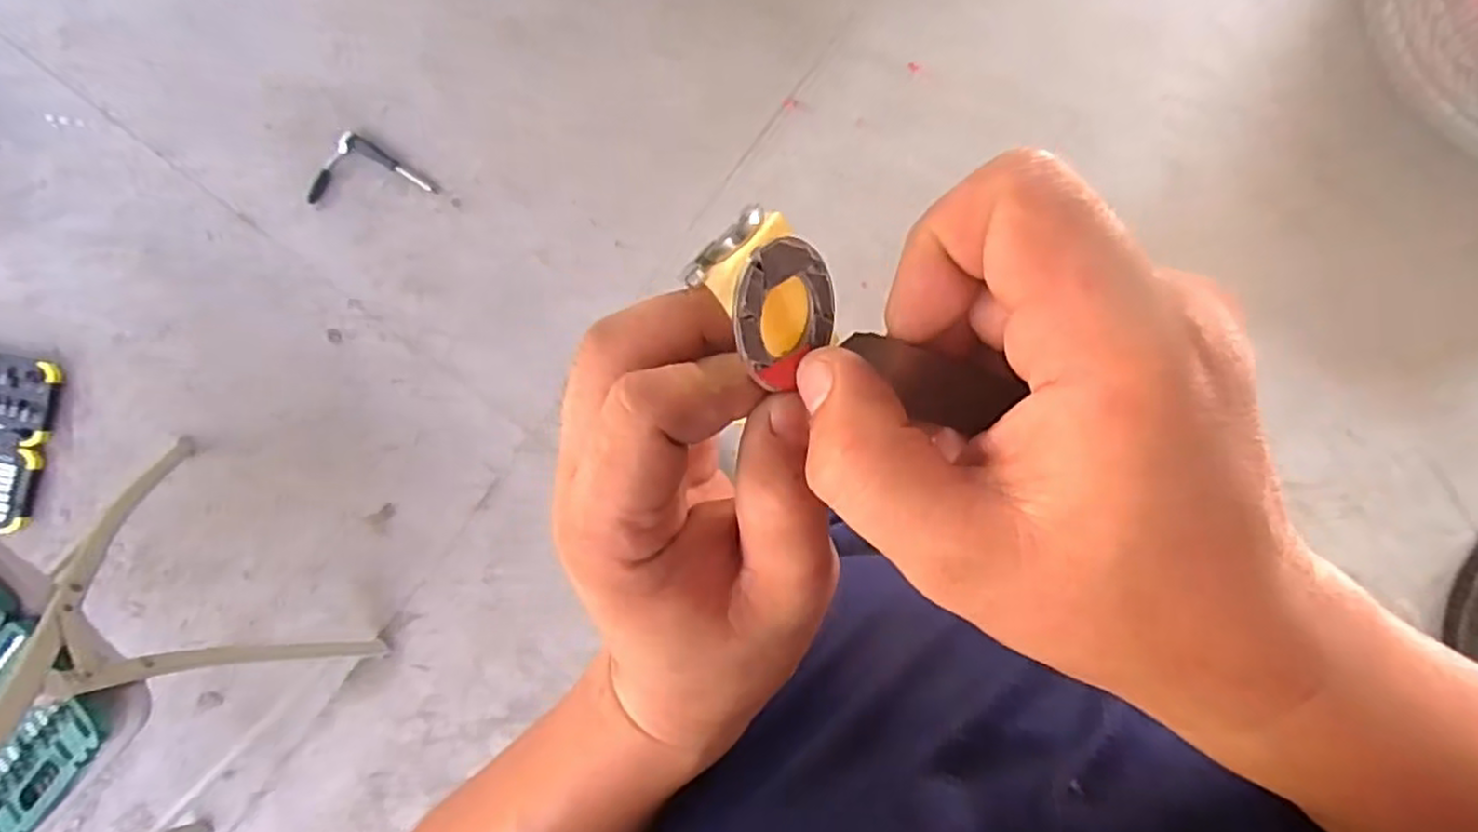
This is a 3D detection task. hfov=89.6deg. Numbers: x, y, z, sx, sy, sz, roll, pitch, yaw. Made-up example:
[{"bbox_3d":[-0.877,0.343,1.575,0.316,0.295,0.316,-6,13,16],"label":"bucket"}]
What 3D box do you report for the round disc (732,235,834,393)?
[{"bbox_3d":[0.011,-0.027,0.188,0.030,0.006,0.033,-17,125,-27],"label":"round disc"}]

